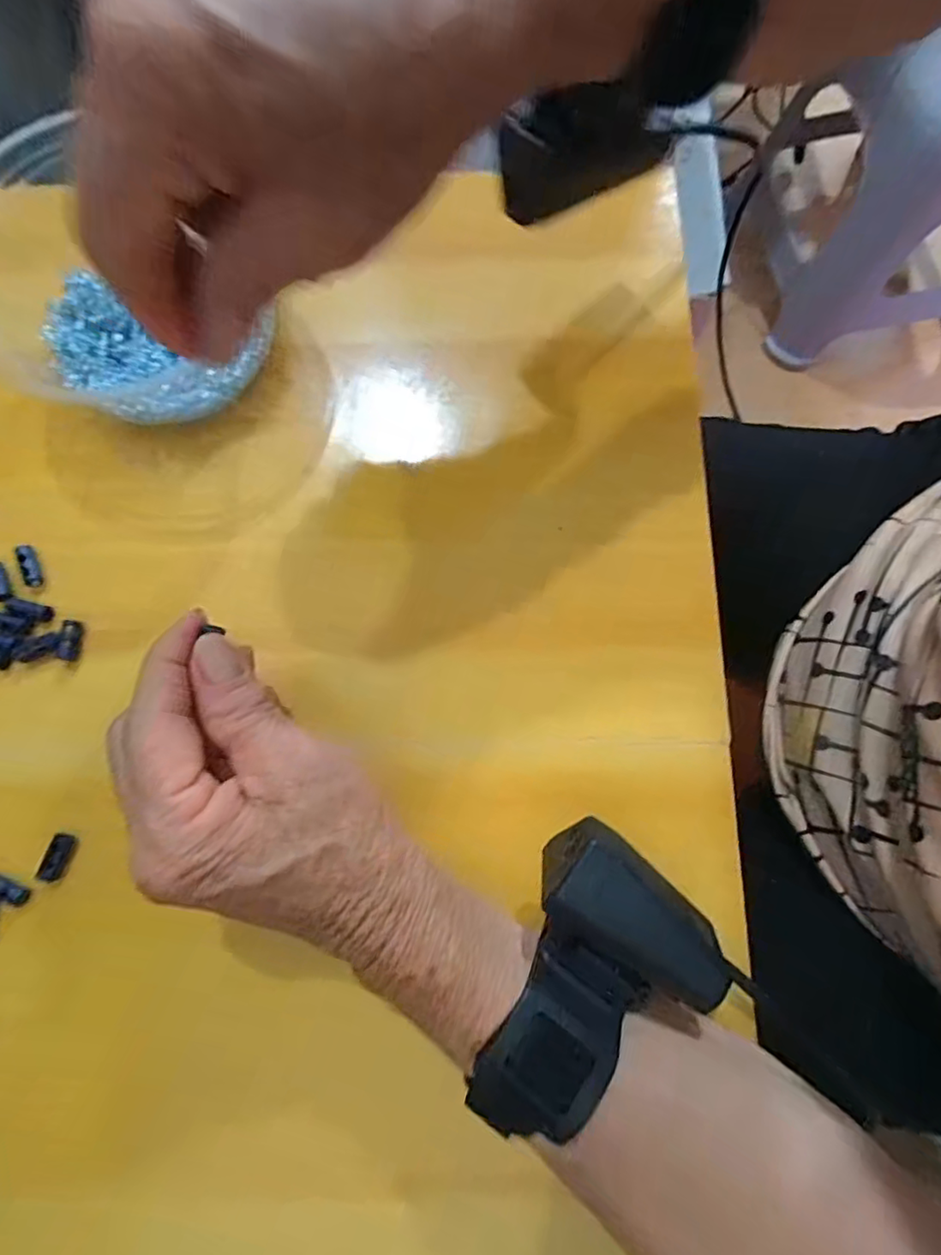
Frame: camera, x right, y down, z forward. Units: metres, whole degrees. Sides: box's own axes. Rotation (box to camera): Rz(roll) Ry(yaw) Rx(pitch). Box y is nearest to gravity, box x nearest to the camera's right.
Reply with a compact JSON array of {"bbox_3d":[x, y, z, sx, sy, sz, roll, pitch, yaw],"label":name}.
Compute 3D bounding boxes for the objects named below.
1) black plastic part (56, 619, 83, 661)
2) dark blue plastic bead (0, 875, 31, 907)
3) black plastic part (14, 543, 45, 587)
[{"bbox_3d":[-0.178,0.006,0.254,0.008,0.005,0.017,7,79,1],"label":"black plastic part"},{"bbox_3d":[-0.191,0.107,0.232,0.021,0.004,0.008,24,79,4],"label":"dark blue plastic bead"},{"bbox_3d":[-0.202,-0.028,0.260,0.008,0.005,0.021,-27,80,-6],"label":"black plastic part"}]

